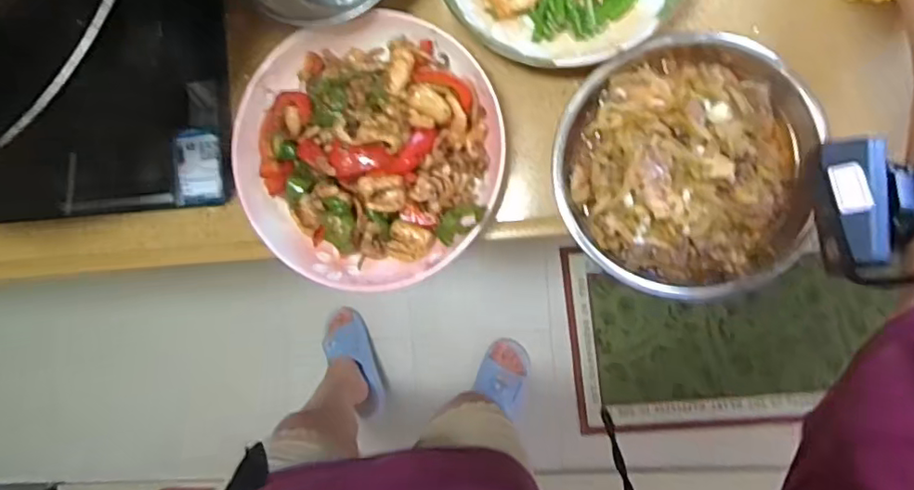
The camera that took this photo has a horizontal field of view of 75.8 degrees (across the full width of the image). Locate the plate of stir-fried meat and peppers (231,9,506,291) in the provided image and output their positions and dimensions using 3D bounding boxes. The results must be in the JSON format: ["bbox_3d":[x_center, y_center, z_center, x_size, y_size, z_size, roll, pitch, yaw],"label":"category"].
[{"bbox_3d":[-0.070,-0.073,0.453,0.210,0.037,0.202,0,92,8],"label":"plate of stir-fried meat and peppers"}]

